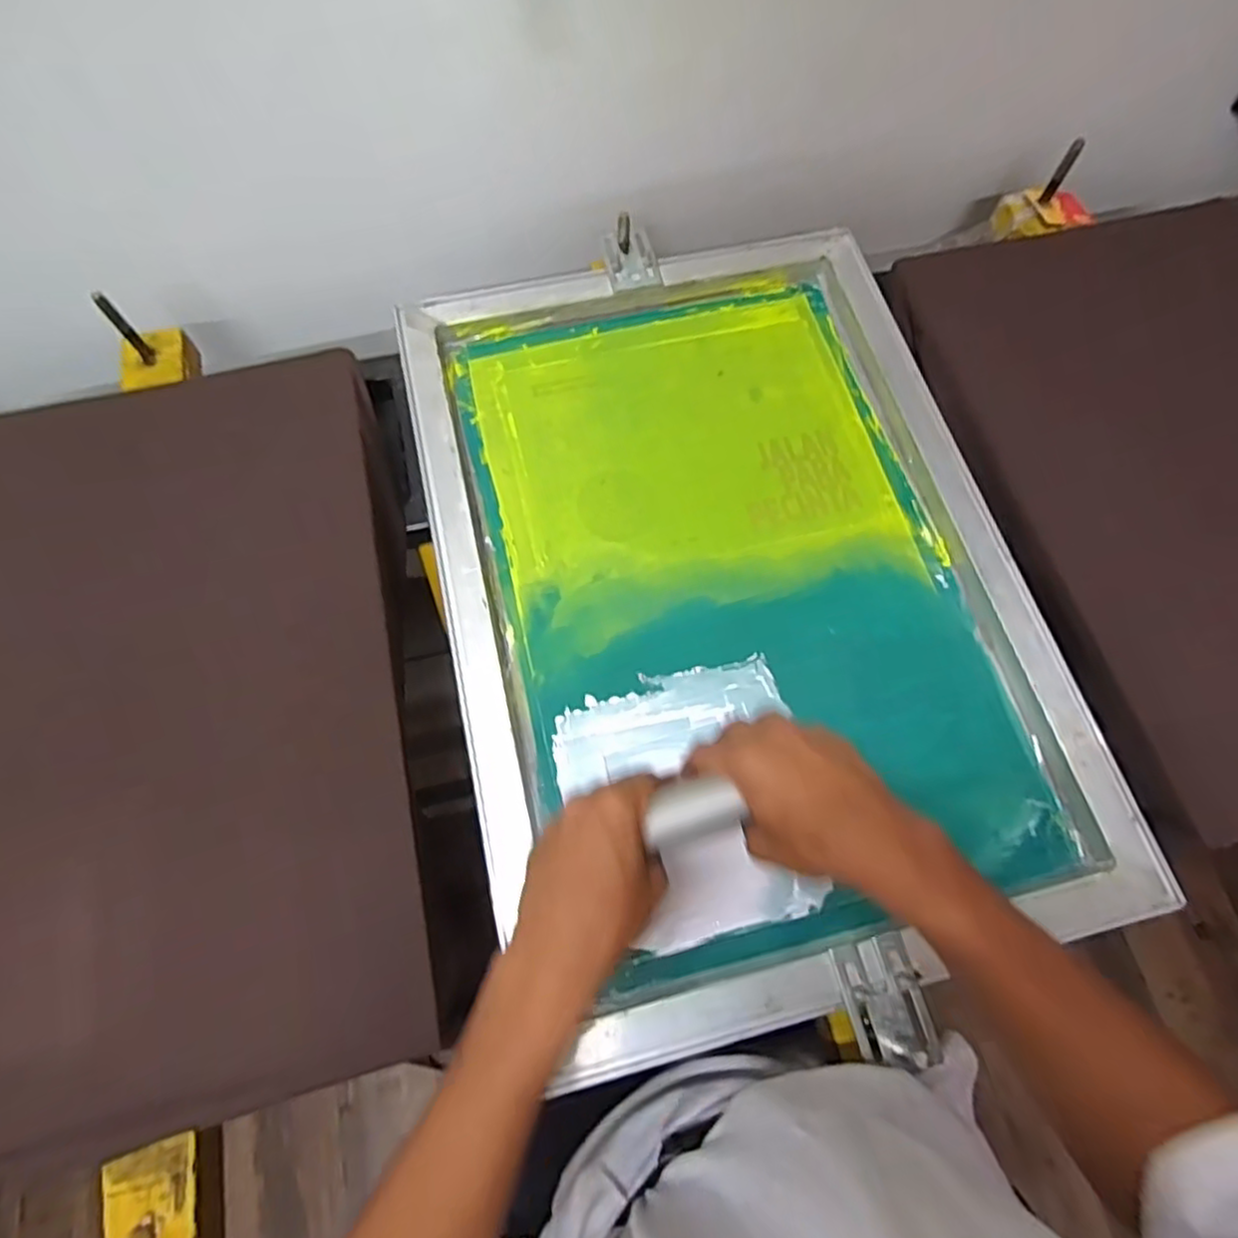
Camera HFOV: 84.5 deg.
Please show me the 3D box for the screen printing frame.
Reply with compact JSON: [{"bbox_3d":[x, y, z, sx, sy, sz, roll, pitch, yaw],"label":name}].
[{"bbox_3d":[0.091,-0.047,0.581,0.467,0.034,0.656,-13,70,-6],"label":"screen printing frame"}]

